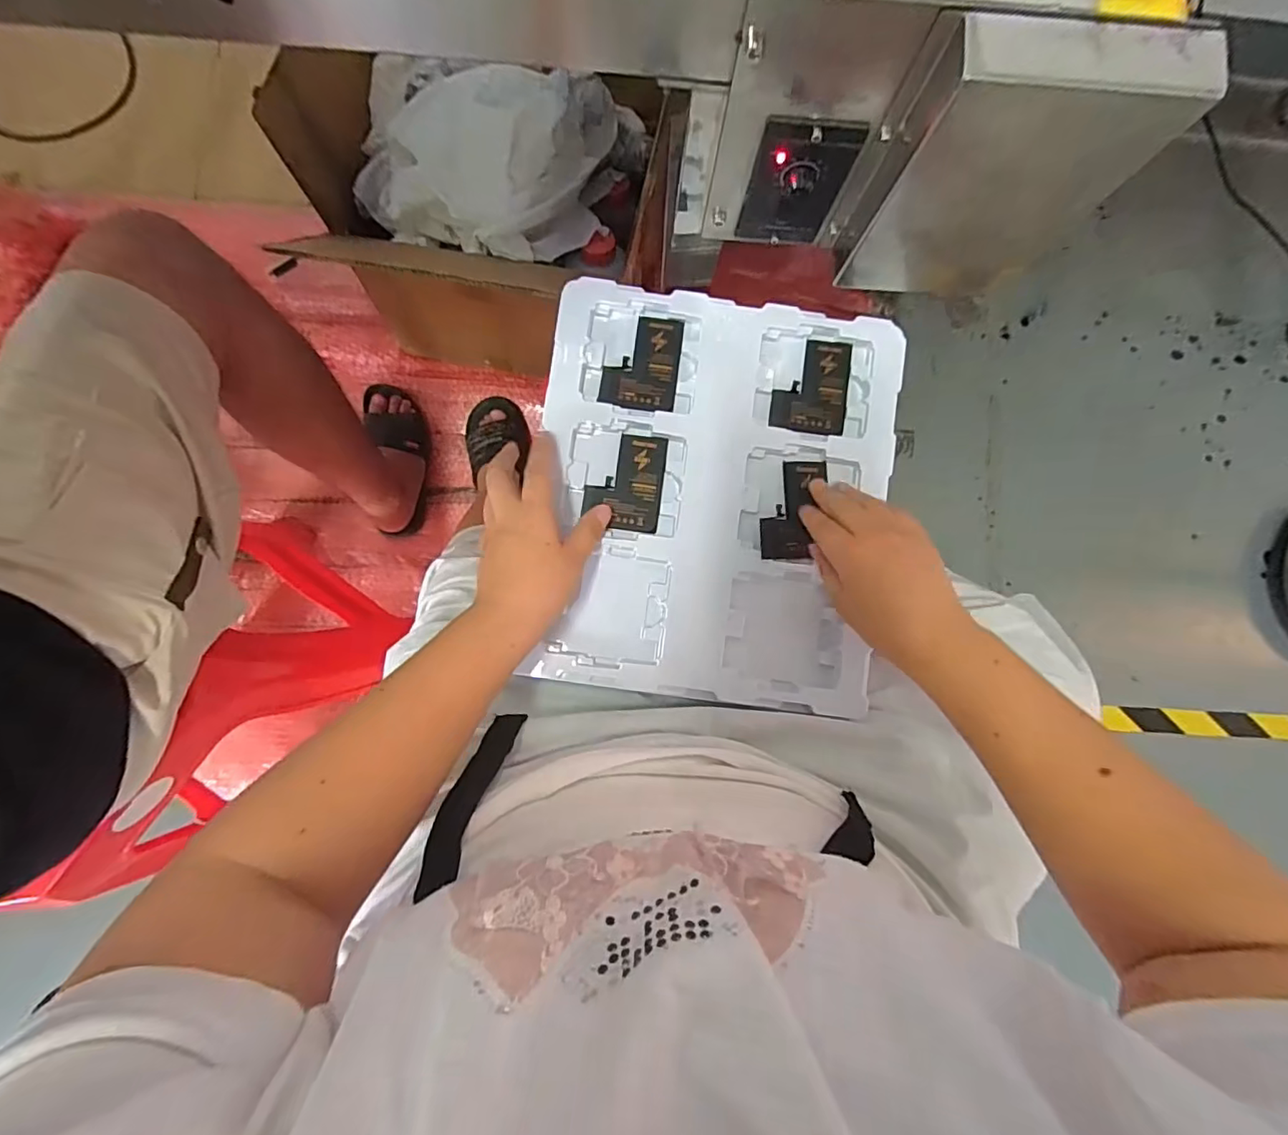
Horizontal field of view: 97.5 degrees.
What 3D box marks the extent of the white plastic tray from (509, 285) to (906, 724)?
[{"bbox_3d":[0.055,-0.056,0.445,0.268,0.013,0.311,8,85,-2],"label":"white plastic tray"}]

